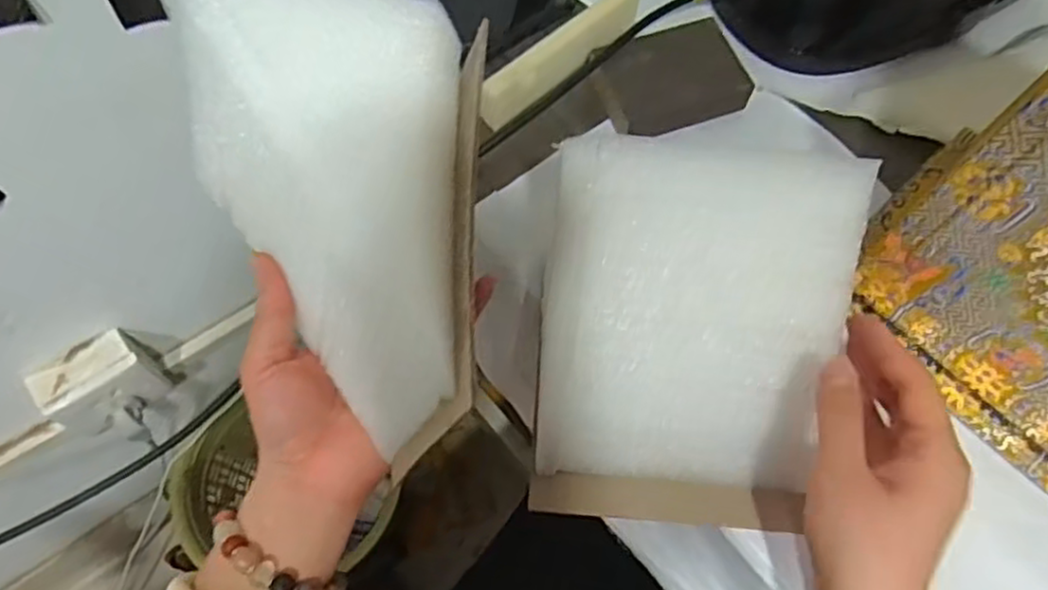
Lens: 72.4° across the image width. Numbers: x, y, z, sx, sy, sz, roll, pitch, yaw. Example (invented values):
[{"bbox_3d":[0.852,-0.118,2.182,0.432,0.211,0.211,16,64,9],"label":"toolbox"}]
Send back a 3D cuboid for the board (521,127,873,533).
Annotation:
[{"bbox_3d":[0.091,0.026,0.386,0.159,0.013,0.204,5,101,1],"label":"board"}]

